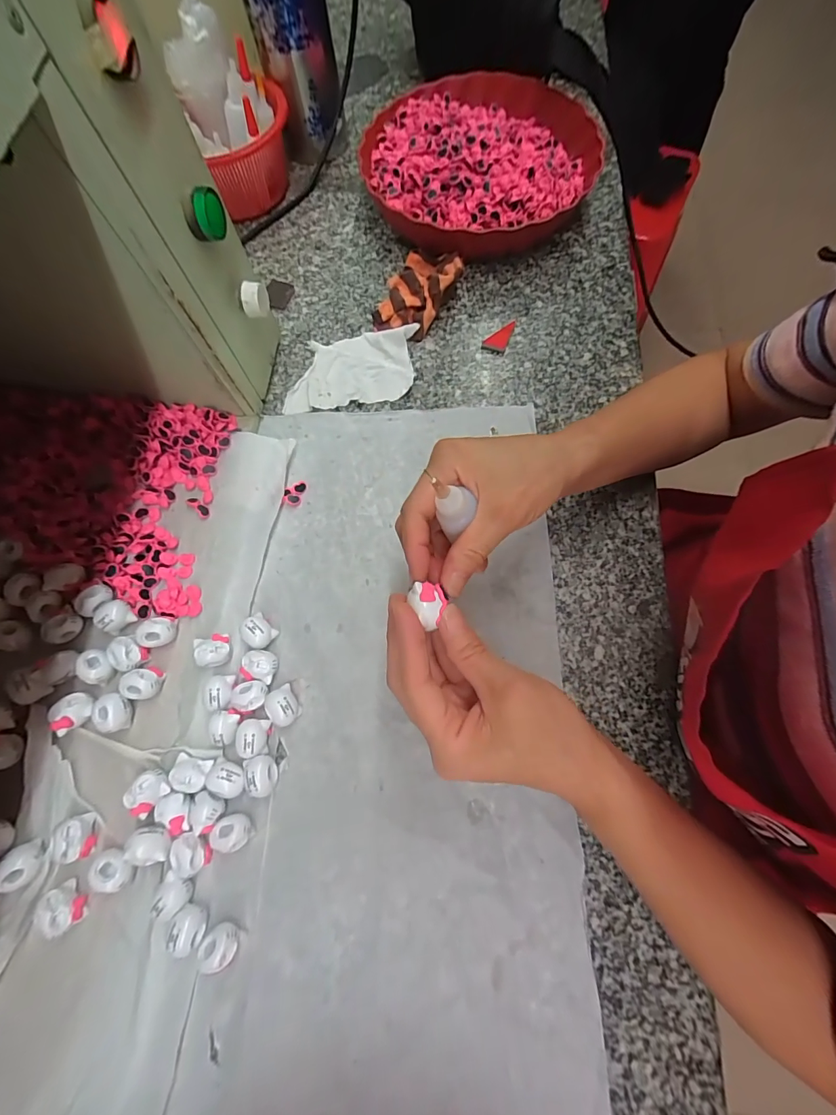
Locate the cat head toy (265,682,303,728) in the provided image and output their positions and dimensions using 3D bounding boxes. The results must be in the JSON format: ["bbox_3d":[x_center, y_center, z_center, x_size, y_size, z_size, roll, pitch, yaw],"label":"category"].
[{"bbox_3d":[-0.100,0.109,0.303,0.022,0.020,0.026,-26,72,-6],"label":"cat head toy"}]

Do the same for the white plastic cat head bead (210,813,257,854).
[{"bbox_3d":[-0.123,0.183,0.279,0.025,0.018,0.021,-22,72,-5],"label":"white plastic cat head bead"}]

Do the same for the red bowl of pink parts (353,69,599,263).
[{"bbox_3d":[0.063,-0.418,0.451,0.235,0.059,0.235,-1,71,2],"label":"red bowl of pink parts"}]

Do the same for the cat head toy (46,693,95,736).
[{"bbox_3d":[-0.240,0.108,0.290,0.024,0.015,0.022,-1,71,2],"label":"cat head toy"}]

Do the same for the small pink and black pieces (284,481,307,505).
[{"bbox_3d":[-0.108,-0.058,0.365,0.015,0.006,0.024,16,73,8],"label":"small pink and black pieces"}]

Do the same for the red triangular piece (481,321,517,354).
[{"bbox_3d":[0.080,-0.220,0.412,0.022,0.006,0.042,21,73,9],"label":"red triangular piece"}]

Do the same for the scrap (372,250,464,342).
[{"bbox_3d":[0.002,-0.271,0.419,0.068,0.032,0.104,26,75,10],"label":"scrap"}]

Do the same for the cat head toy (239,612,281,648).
[{"bbox_3d":[-0.124,0.057,0.320,0.025,0.017,0.021,43,78,15],"label":"cat head toy"}]

